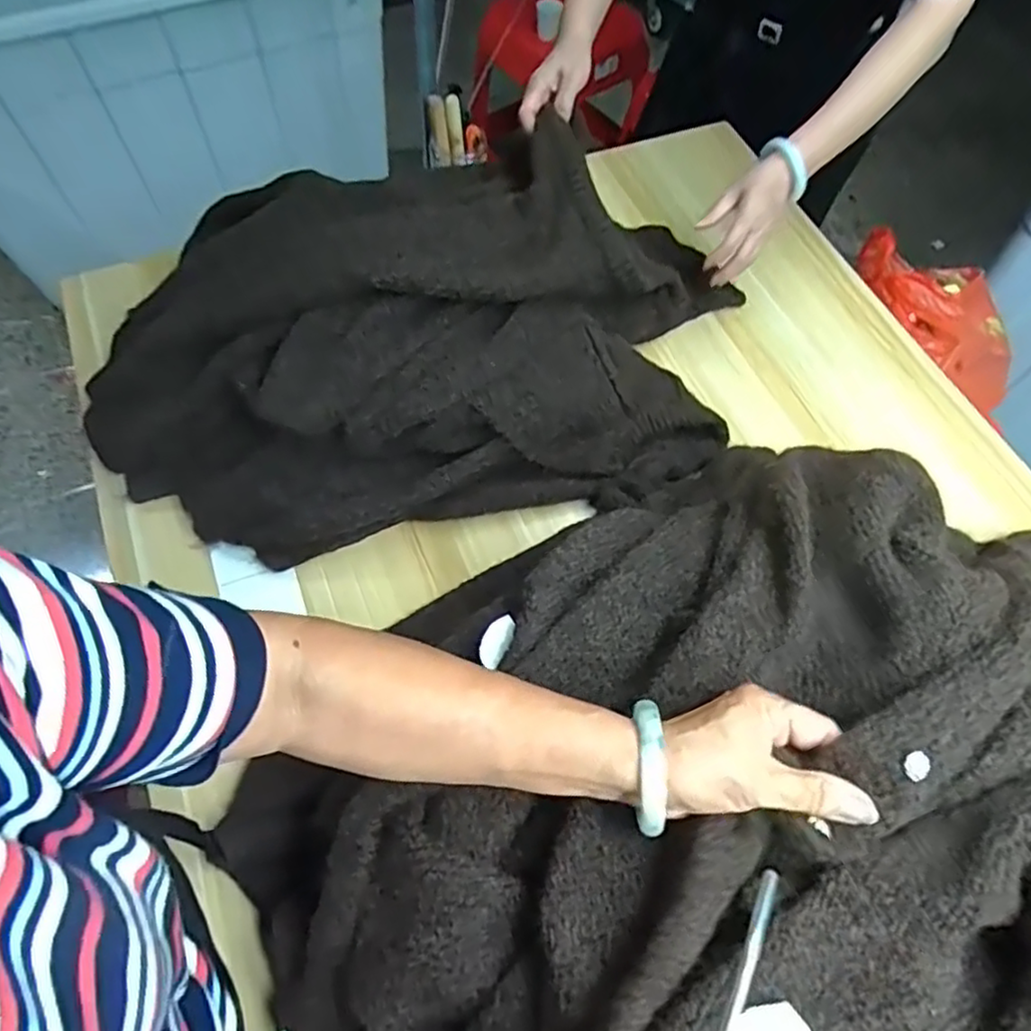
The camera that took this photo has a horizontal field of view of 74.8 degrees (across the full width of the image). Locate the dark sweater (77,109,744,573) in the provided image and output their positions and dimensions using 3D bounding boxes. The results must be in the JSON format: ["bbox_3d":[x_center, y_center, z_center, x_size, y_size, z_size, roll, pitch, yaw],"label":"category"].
[{"bbox_3d":[-0.097,-0.196,0.720,0.701,0.188,0.384,-11,62,-8],"label":"dark sweater"}]

